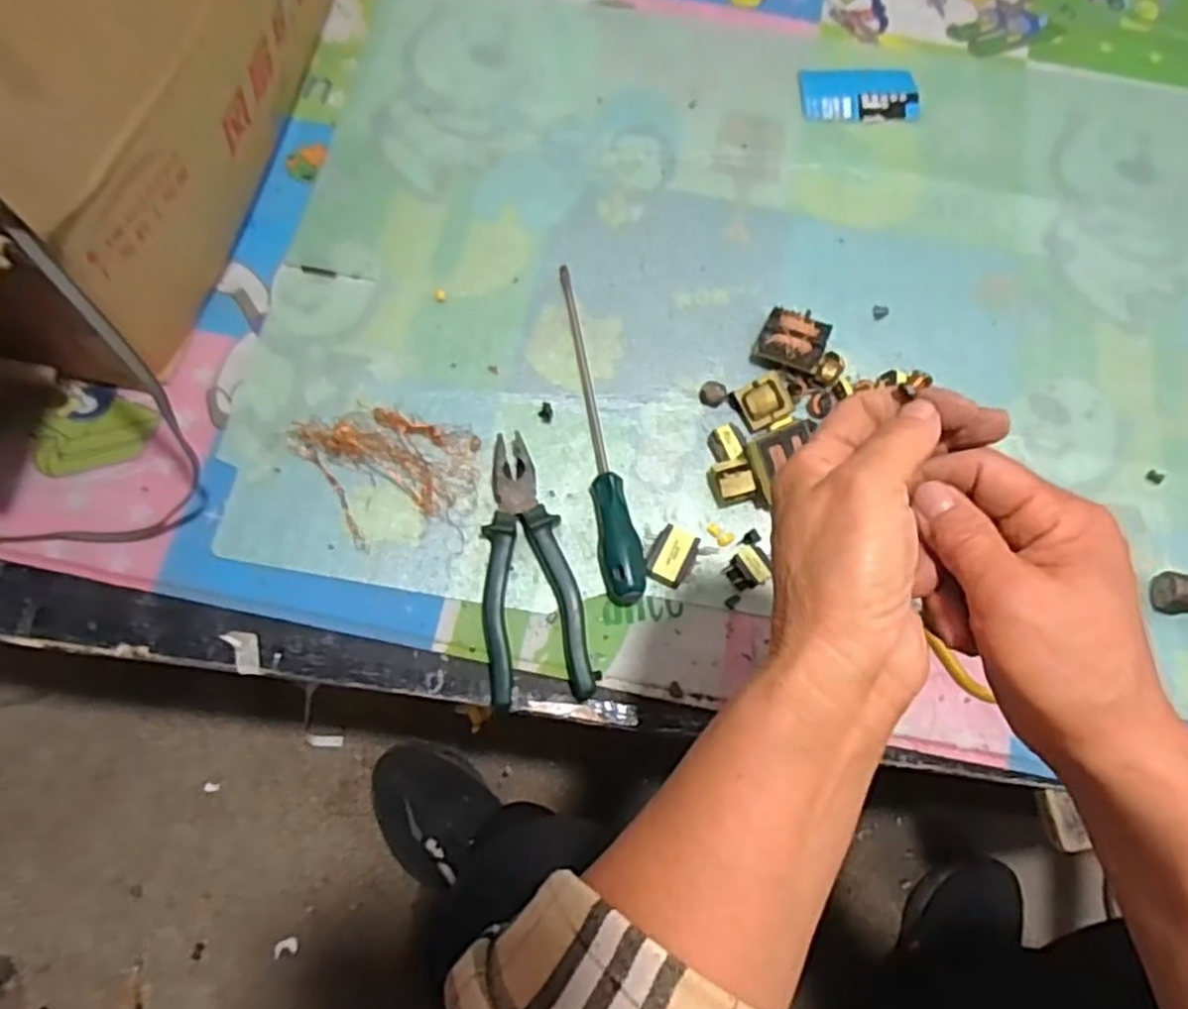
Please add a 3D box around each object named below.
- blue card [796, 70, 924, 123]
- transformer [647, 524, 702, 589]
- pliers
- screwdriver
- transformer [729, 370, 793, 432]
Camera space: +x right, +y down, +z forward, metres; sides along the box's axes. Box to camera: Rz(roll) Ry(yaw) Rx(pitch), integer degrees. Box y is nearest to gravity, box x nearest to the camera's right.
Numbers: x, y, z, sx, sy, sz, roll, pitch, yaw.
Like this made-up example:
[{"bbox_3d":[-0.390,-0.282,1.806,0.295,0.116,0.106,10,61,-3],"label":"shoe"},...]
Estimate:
[{"bbox_3d":[0.248,-0.382,0.697,0.107,0.005,0.054,0,80,1],"label":"blue card"},{"bbox_3d":[0.057,0.039,0.551,0.027,0.016,0.042,28,73,8],"label":"transformer"},{"bbox_3d":[-0.049,0.044,0.544,0.071,0.017,0.194,-8,72,-4],"label":"pliers"},{"bbox_3d":[0.002,-0.065,0.578,0.030,0.025,0.286,-9,72,-4],"label":"screwdriver"},{"bbox_3d":[0.132,-0.080,0.587,0.037,0.024,0.040,-29,74,-10],"label":"transformer"}]

